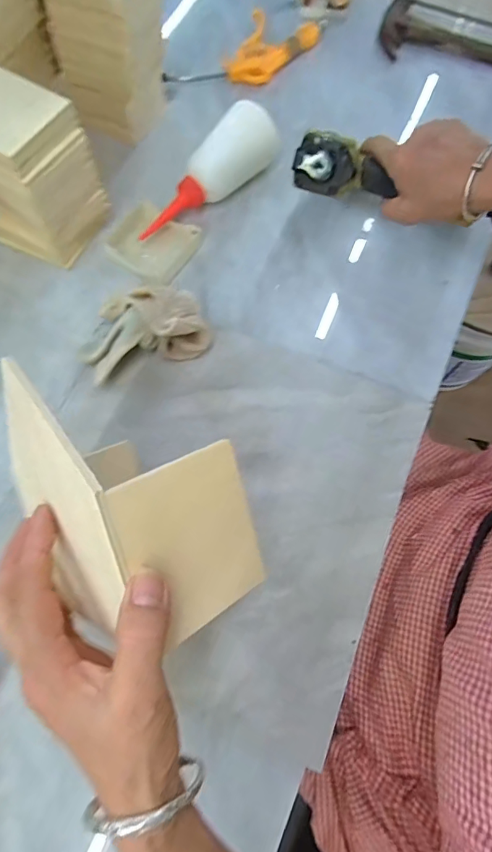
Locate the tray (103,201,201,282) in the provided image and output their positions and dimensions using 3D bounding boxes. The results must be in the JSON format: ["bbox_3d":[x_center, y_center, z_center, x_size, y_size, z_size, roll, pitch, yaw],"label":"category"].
[{"bbox_3d":[-0.093,-0.189,0.470,0.079,0.014,0.079,28,71,10],"label":"tray"}]

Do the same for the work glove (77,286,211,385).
[{"bbox_3d":[-0.096,-0.094,0.412,0.114,0.055,0.083,-20,70,-8],"label":"work glove"}]

